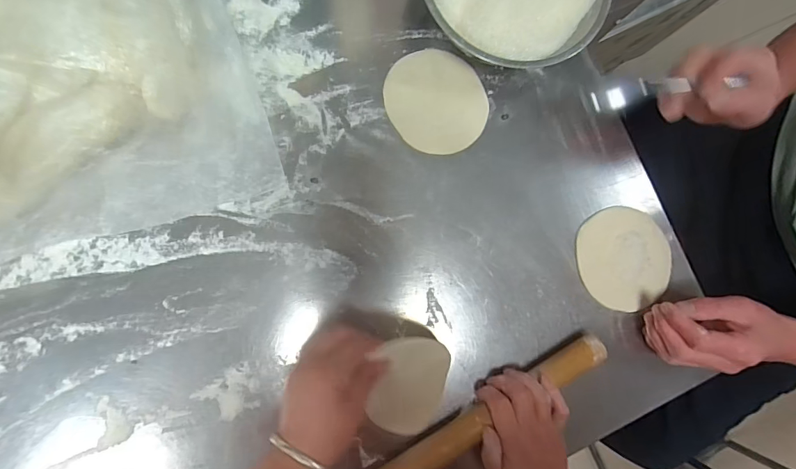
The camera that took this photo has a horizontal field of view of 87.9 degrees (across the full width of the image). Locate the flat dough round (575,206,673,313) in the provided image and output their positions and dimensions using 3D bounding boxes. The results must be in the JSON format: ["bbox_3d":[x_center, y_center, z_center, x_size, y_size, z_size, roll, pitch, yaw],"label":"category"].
[{"bbox_3d":[0.263,0.028,0.479,0.106,0.005,0.117,-23,86,-3],"label":"flat dough round"}]

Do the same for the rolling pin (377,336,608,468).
[{"bbox_3d":[0.083,0.196,0.433,0.309,0.023,0.029,-30,90,-7],"label":"rolling pin"}]

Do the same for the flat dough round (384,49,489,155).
[{"bbox_3d":[0.046,-0.150,0.462,0.108,0.021,0.115,0,86,-6],"label":"flat dough round"}]

